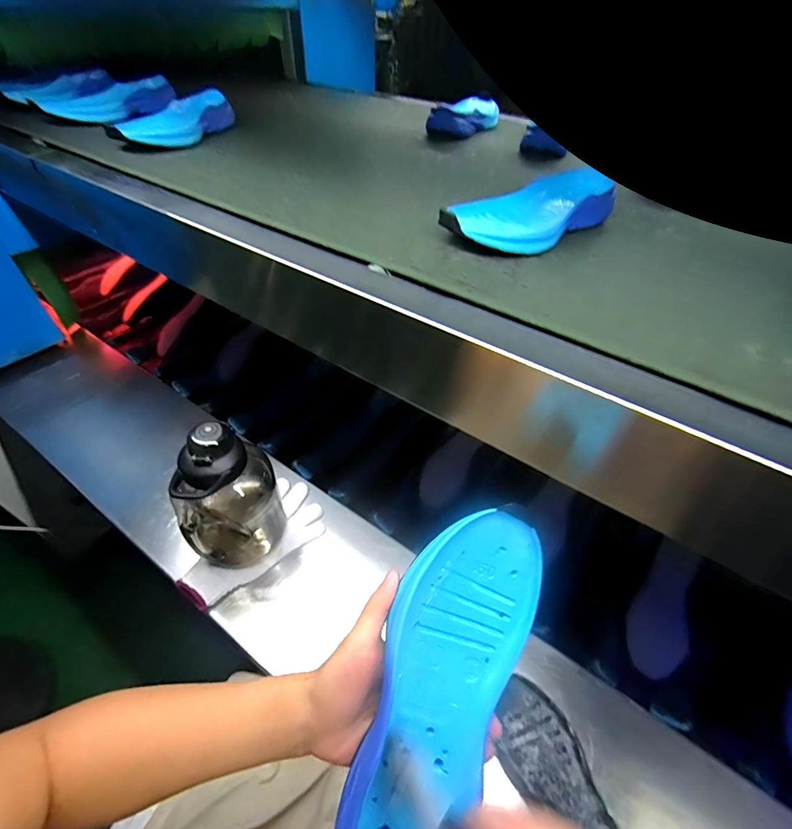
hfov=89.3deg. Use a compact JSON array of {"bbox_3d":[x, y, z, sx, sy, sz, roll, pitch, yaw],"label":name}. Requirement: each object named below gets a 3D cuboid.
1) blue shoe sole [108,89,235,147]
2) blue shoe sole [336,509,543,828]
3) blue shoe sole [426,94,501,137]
[{"bbox_3d":[-0.336,-0.456,0.628,0.073,0.054,0.223,18,49,12],"label":"blue shoe sole"},{"bbox_3d":[0.031,0.178,0.263,0.086,0.031,0.233,19,71,13],"label":"blue shoe sole"},{"bbox_3d":[0.138,-0.586,0.783,0.103,0.047,0.260,15,49,9],"label":"blue shoe sole"}]

